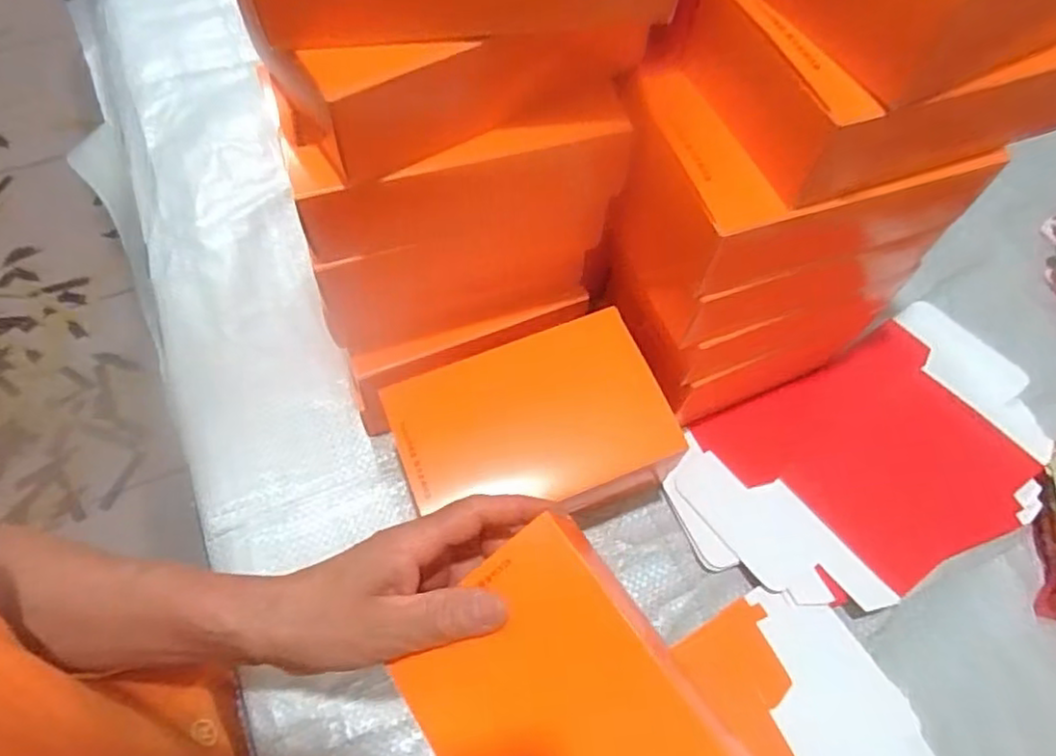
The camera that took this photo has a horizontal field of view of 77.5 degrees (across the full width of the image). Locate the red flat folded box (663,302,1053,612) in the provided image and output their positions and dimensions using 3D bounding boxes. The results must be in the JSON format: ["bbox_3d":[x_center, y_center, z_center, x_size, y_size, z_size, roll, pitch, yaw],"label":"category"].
[{"bbox_3d":[0.230,0.054,0.441,0.262,0.014,0.150,-24,66,-14],"label":"red flat folded box"}]

